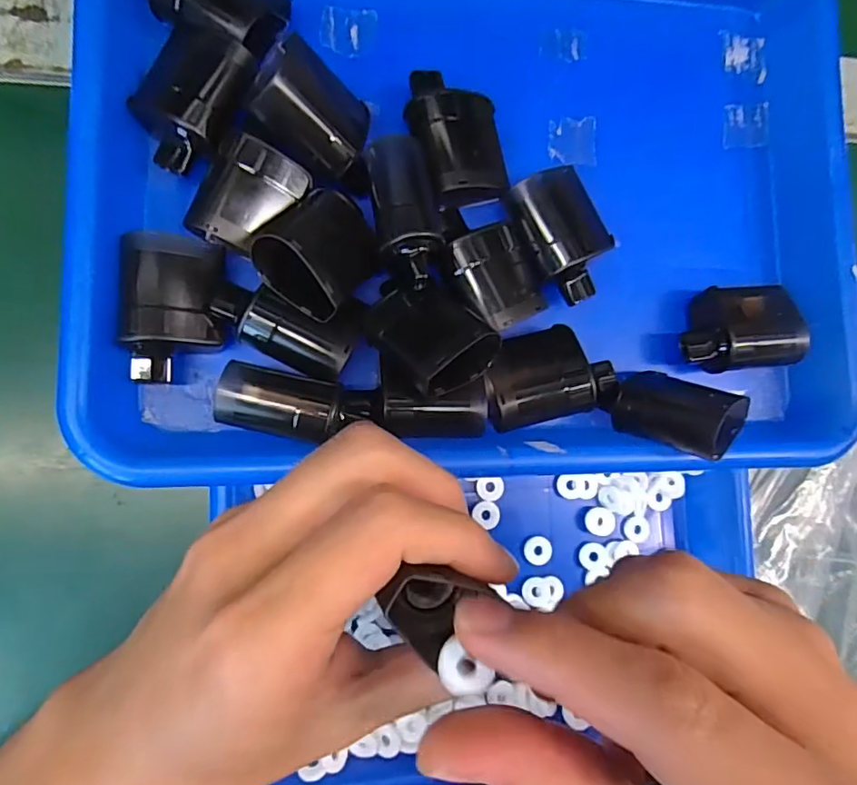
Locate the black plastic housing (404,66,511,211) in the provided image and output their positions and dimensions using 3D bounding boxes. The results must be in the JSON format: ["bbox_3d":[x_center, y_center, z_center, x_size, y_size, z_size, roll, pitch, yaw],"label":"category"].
[{"bbox_3d":[0.012,-0.108,0.239,0.036,0.027,0.058,-18,88,-9],"label":"black plastic housing"}]

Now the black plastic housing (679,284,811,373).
[{"bbox_3d":[0.138,-0.029,0.250,0.054,0.027,0.036,-5,86,-9],"label":"black plastic housing"}]

